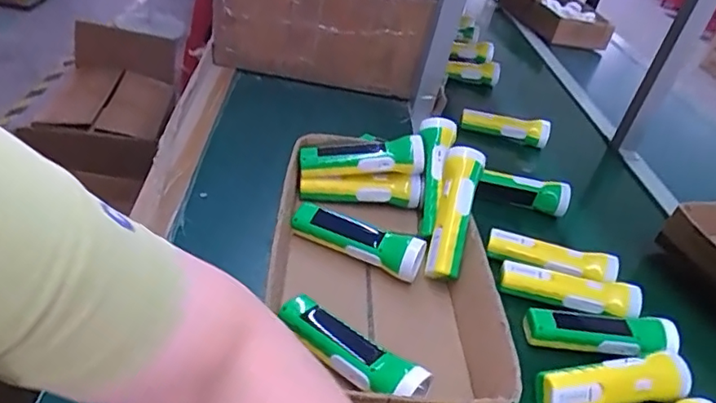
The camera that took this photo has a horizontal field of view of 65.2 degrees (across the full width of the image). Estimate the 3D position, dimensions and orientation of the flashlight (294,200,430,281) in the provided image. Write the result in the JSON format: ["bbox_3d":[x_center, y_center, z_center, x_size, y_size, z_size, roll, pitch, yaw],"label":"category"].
[{"bbox_3d":[-0.003,0.049,0.696,0.167,0.058,0.044,23,35,14],"label":"flashlight"}]

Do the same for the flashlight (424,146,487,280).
[{"bbox_3d":[0.118,0.013,0.696,0.048,0.044,0.167,12,76,11],"label":"flashlight"}]

